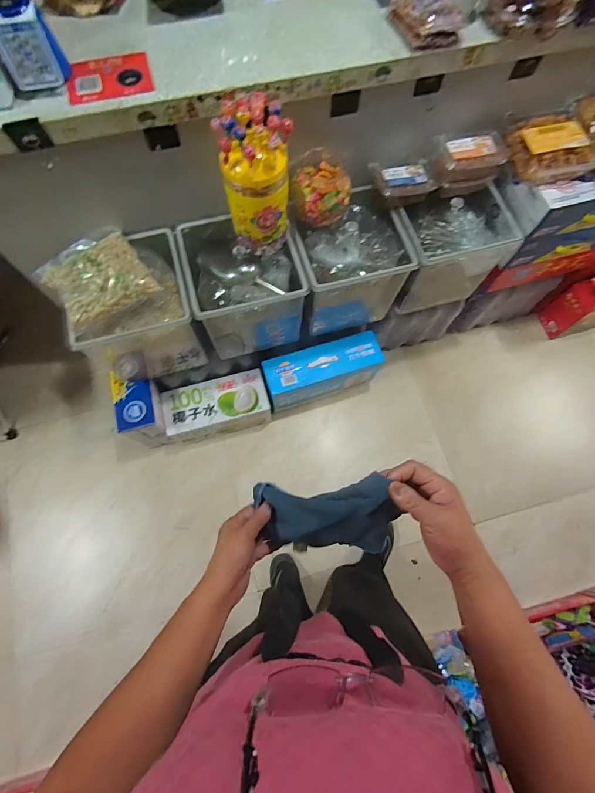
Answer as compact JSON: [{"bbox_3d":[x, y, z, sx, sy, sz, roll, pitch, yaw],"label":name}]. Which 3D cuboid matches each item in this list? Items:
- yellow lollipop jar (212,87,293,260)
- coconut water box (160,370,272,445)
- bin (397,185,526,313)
[{"bbox_3d":[-0.088,-0.481,0.822,0.132,0.318,0.144,0,72,-1],"label":"yellow lollipop jar"},{"bbox_3d":[-0.290,0.042,1.354,0.364,0.170,0.170,-16,73,-6],"label":"coconut water box"},{"bbox_3d":[0.458,-0.467,1.174,0.333,0.323,0.238,-13,72,-5],"label":"bin"}]

